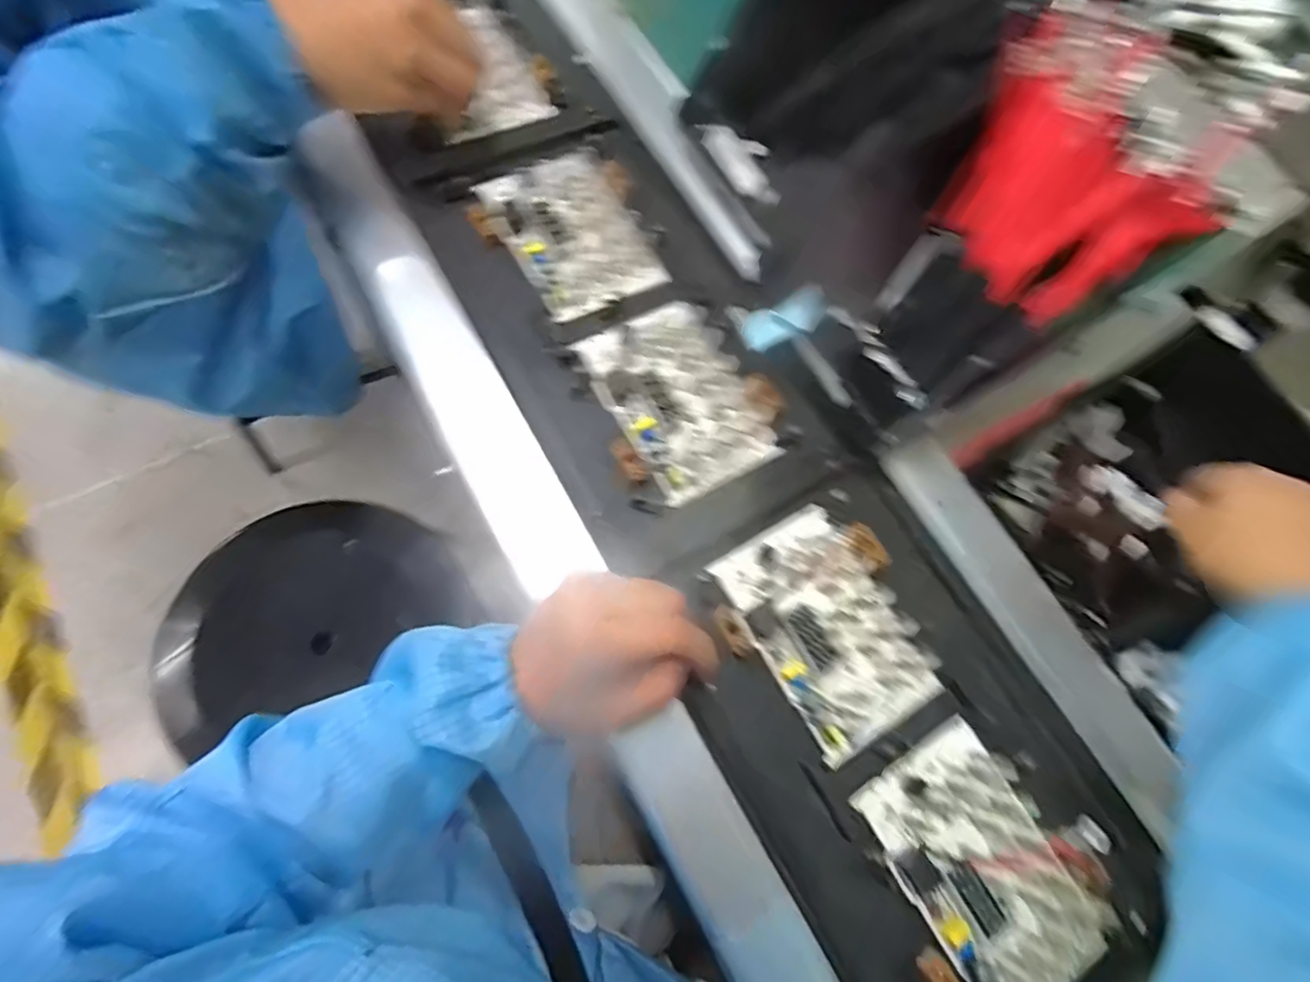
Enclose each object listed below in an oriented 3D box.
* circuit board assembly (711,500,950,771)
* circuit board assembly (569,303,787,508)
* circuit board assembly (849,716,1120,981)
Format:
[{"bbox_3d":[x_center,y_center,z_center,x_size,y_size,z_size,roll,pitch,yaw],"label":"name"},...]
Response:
[{"bbox_3d":[0.107,0.085,0.386,0.110,0.018,0.139,-28,76,-13],"label":"circuit board assembly"},{"bbox_3d":[0.017,-0.067,0.427,0.117,0.026,0.138,-26,76,-12],"label":"circuit board assembly"},{"bbox_3d":[0.191,0.214,0.352,0.096,0.023,0.138,-30,76,-13],"label":"circuit board assembly"}]

